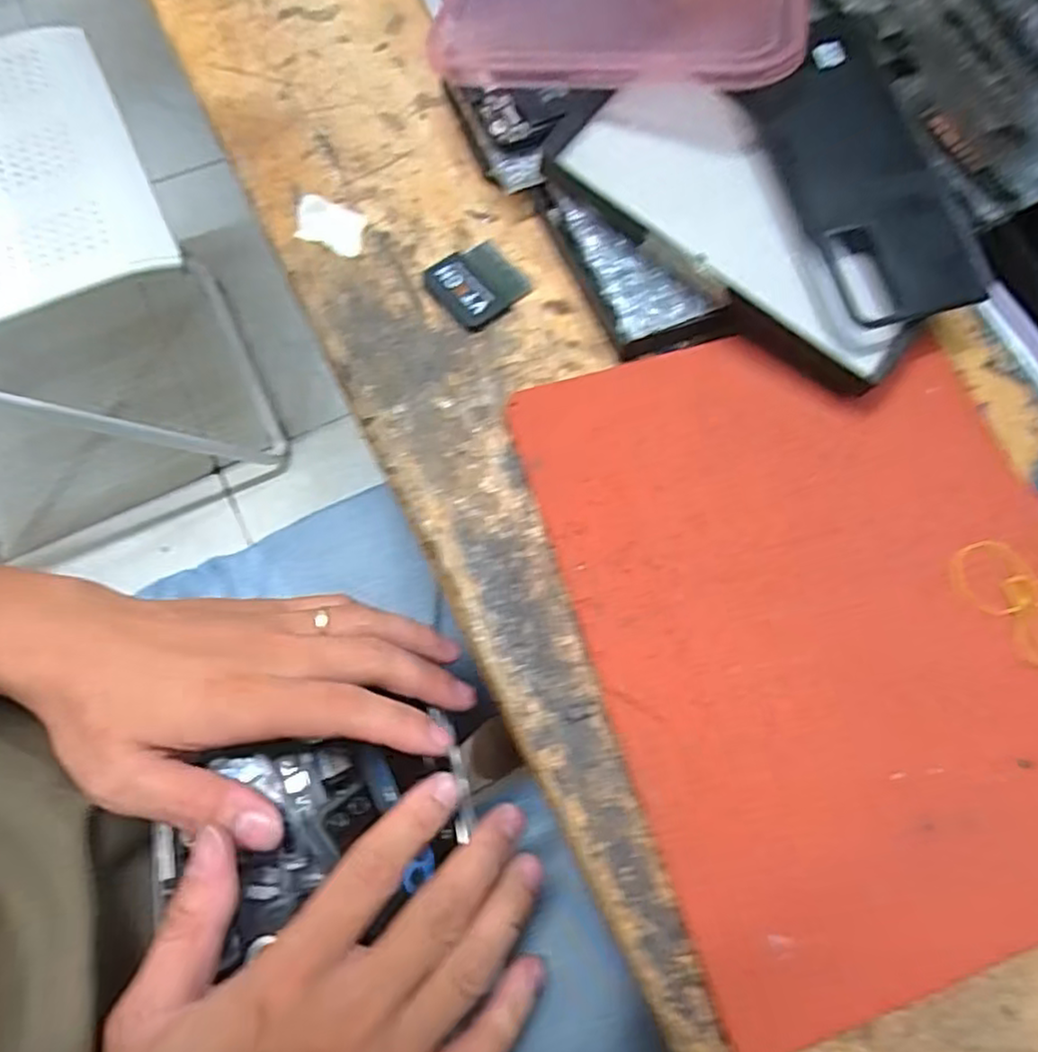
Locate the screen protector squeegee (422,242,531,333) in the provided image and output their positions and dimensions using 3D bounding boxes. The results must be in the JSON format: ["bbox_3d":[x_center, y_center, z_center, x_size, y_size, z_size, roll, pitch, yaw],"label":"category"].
[{"bbox_3d":[-0.019,-0.112,0.316,0.038,0.004,0.040,-38,75,-15],"label":"screen protector squeegee"}]

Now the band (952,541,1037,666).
[{"bbox_3d":[0.192,0.028,0.266,0.029,0.004,0.049,-33,74,-13],"label":"band"}]

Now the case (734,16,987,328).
[{"bbox_3d":[0.148,-0.153,0.299,0.065,0.012,0.140,-22,81,-3],"label":"case"}]

